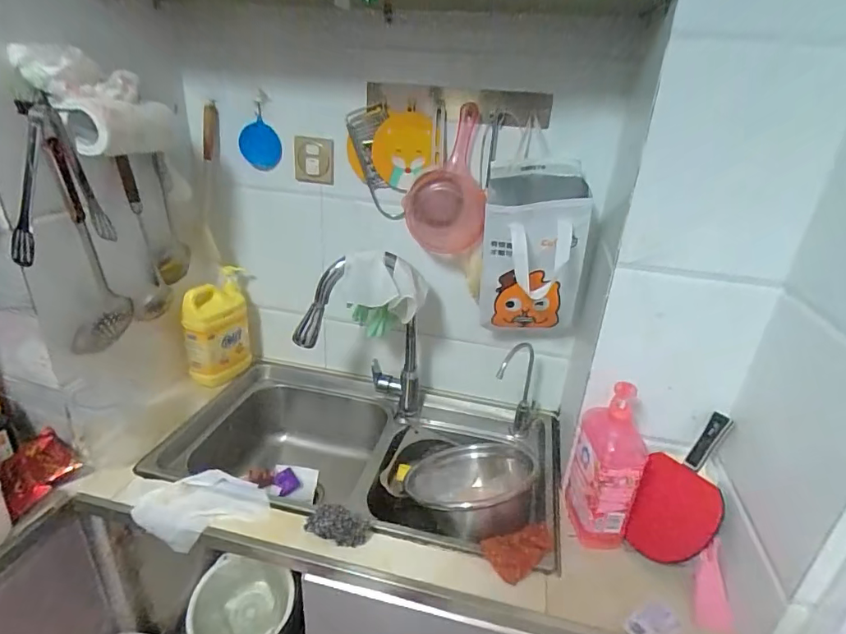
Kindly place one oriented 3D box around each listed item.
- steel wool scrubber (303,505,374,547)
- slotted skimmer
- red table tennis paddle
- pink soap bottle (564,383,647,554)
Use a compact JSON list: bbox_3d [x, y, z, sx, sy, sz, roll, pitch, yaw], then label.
[{"bbox_3d":[-0.138,0.338,0.771,0.107,0.045,0.042,10,25,6],"label":"steel wool scrubber"},{"bbox_3d":[-0.569,-0.104,0.813,0.057,0.347,0.090,9,25,5],"label":"slotted skimmer"},{"bbox_3d":[0.425,0.279,0.773,0.120,0.256,0.023,27,3,36],"label":"red table tennis paddle"},{"bbox_3d":[0.305,0.240,0.782,0.082,0.281,0.112,7,25,0],"label":"pink soap bottle"}]

